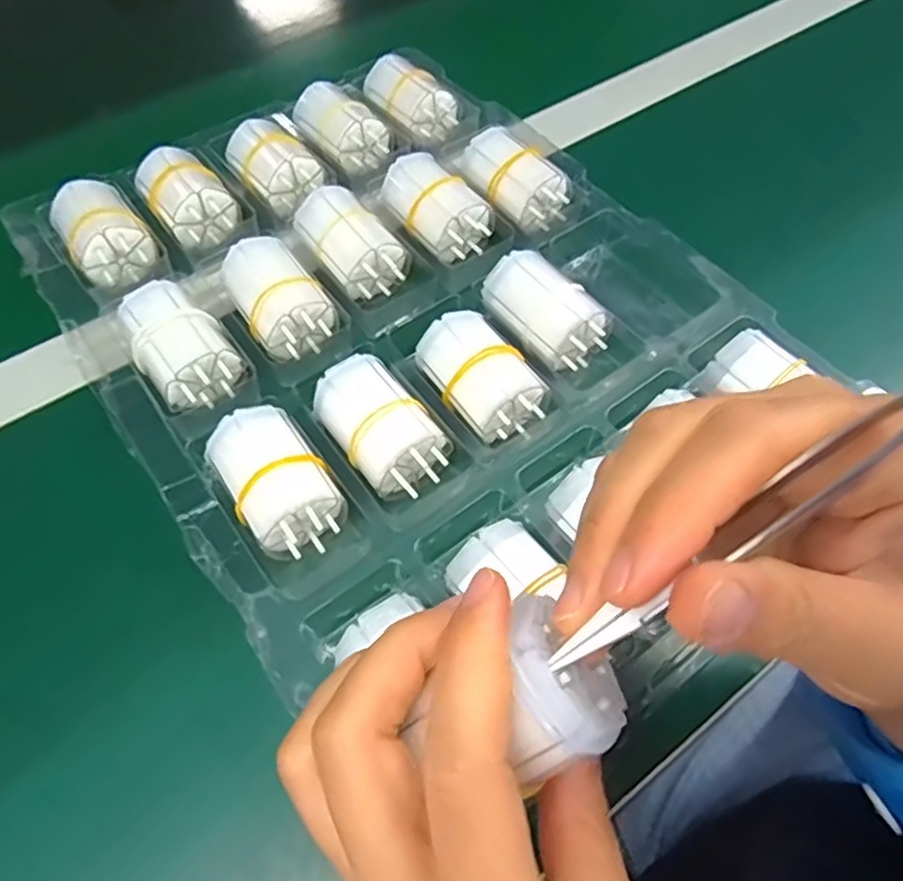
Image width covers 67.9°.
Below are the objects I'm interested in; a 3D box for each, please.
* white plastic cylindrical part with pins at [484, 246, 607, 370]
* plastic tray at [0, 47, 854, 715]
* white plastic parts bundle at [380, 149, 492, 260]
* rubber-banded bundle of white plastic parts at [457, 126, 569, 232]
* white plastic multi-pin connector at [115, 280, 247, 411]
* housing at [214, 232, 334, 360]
[{"bbox_3d":[0.046,-0.062,0.332,0.037,0.031,0.065,-34,64,-19],"label":"white plastic cylindrical part with pins"},{"bbox_3d":[-0.034,-0.071,0.341,0.274,0.037,0.336,-33,64,-18],"label":"plastic tray"},{"bbox_3d":[-0.009,-0.128,0.366,0.036,0.026,0.059,-33,64,-18],"label":"white plastic parts bundle"},{"bbox_3d":[0.036,-0.152,0.384,0.041,0.028,0.062,-29,63,-17],"label":"rubber-banded bundle of white plastic parts"},{"bbox_3d":[-0.129,-0.045,0.319,0.039,0.027,0.058,-33,64,-19],"label":"white plastic multi-pin connector"},{"bbox_3d":[-0.087,-0.072,0.335,0.040,0.027,0.058,-28,62,-16],"label":"housing"}]

